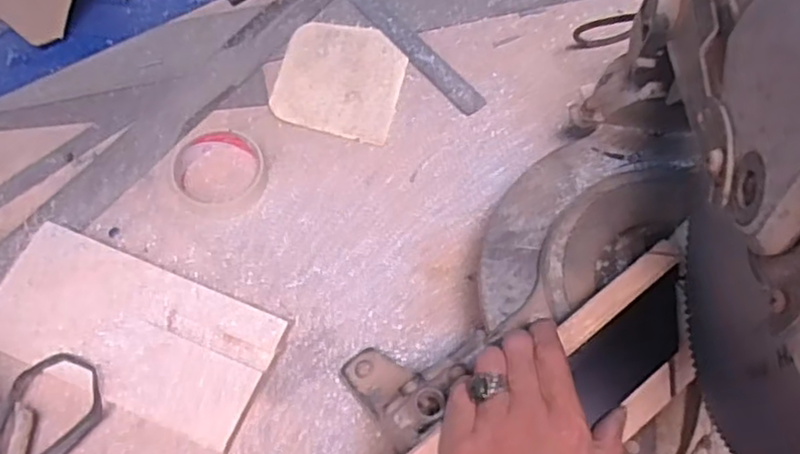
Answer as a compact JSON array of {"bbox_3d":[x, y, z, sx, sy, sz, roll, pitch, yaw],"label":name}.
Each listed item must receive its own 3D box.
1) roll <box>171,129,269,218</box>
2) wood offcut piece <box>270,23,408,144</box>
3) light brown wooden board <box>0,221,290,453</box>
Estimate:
[{"bbox_3d":[-0.174,-0.055,0.637,0.094,0.020,0.087,0,66,0],"label":"roll"},{"bbox_3d":[-0.063,-0.156,0.705,0.128,0.006,0.133,11,66,5],"label":"wood offcut piece"},{"bbox_3d":[-0.232,0.090,0.579,0.246,0.023,0.116,20,67,8],"label":"light brown wooden board"}]

